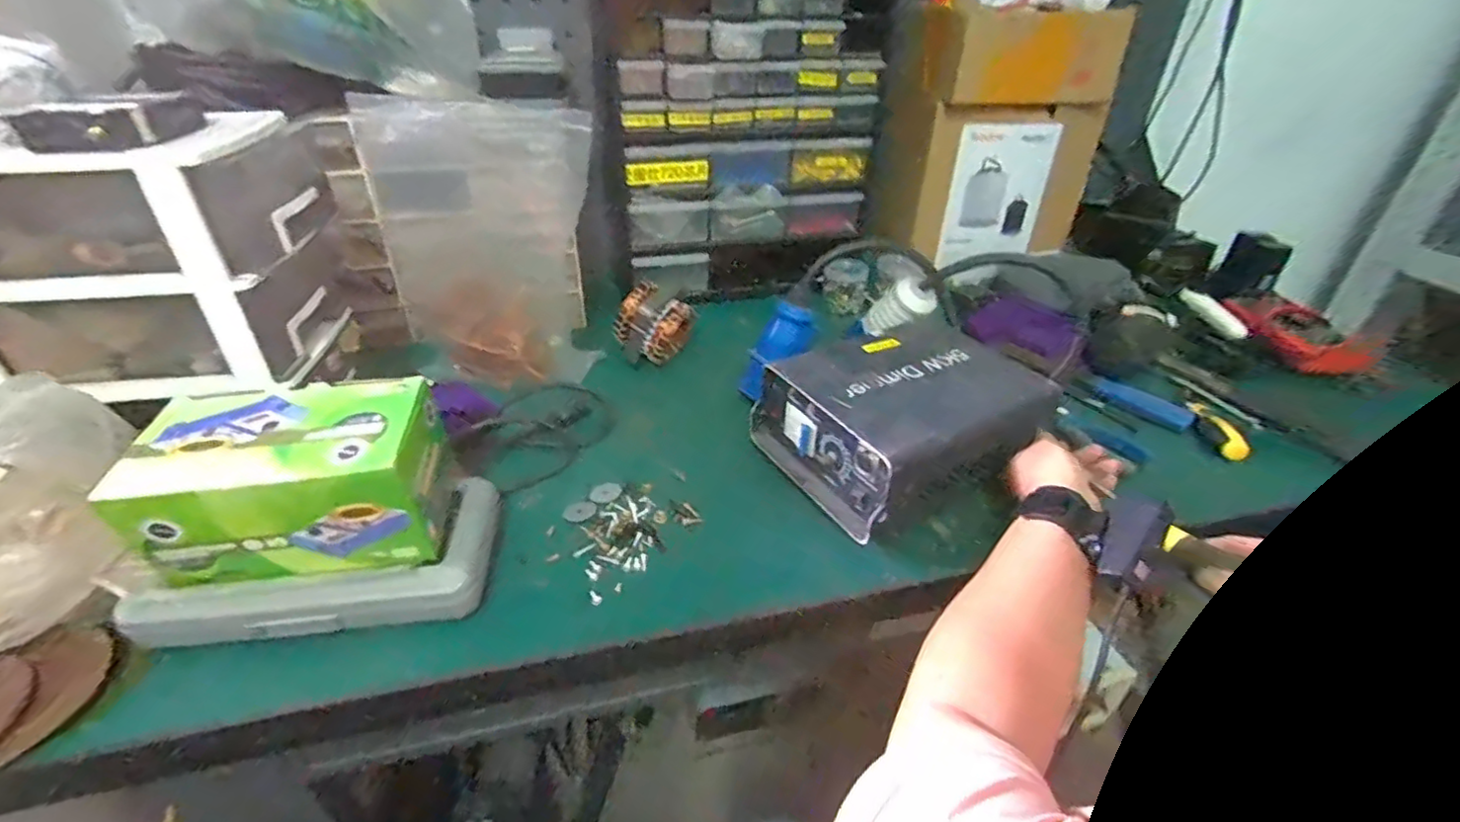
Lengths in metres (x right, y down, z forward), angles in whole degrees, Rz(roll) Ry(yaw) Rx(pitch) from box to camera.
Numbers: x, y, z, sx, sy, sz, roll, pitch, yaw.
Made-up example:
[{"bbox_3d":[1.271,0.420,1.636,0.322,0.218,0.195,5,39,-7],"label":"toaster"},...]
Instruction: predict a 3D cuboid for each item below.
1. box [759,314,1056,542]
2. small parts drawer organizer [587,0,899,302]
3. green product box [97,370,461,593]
[{"bbox_3d":[0.168,0.007,0.605,0.226,0.093,0.181,-17,38,-25],"label":"box"},{"bbox_3d":[0.015,-0.402,0.869,0.376,0.433,0.170,-5,35,-10],"label":"small parts drawer organizer"},{"bbox_3d":[-0.301,0.048,0.453,0.183,0.098,0.099,-5,35,-11],"label":"green product box"}]

